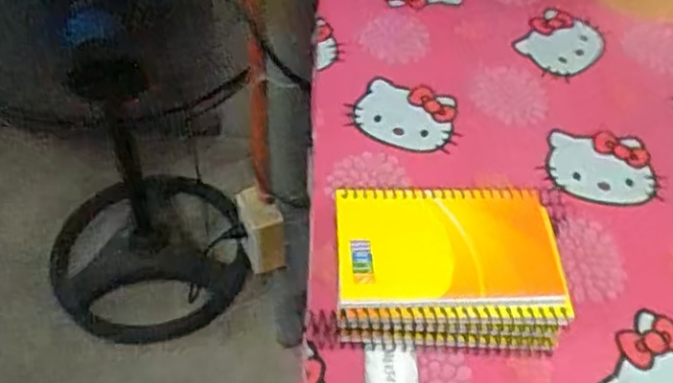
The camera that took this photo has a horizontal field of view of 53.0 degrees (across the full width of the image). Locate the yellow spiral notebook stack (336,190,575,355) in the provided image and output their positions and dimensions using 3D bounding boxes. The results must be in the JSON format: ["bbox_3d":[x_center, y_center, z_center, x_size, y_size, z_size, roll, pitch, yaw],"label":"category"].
[{"bbox_3d":[0.067,0.049,0.421,0.131,0.046,0.092,1,51,-3],"label":"yellow spiral notebook stack"}]

